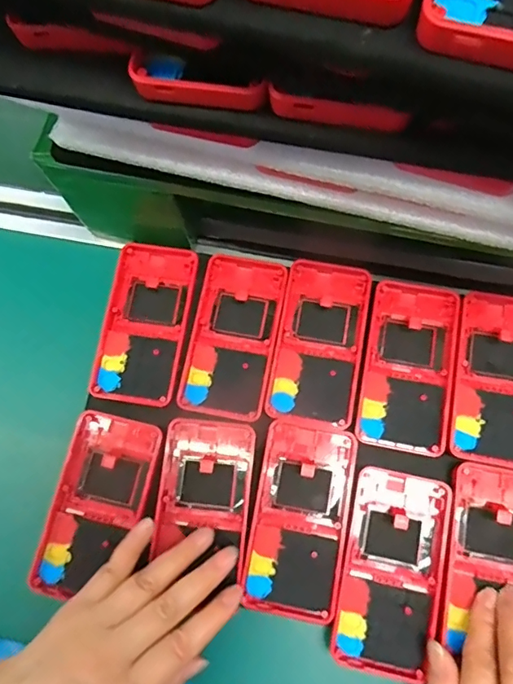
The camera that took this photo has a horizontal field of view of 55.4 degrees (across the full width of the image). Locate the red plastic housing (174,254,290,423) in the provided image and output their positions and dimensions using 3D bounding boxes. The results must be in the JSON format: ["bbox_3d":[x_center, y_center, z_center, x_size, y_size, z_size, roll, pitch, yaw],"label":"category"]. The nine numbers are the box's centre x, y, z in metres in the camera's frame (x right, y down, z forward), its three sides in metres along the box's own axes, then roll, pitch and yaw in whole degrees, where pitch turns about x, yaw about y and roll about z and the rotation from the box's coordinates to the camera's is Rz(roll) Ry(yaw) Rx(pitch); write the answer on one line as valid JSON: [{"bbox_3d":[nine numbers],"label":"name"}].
[{"bbox_3d":[-0.018,-0.007,0.367,0.064,0.011,0.123,12,73,3],"label":"red plastic housing"}]

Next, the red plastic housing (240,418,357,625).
[{"bbox_3d":[0.029,0.117,0.329,0.061,0.014,0.123,11,73,2],"label":"red plastic housing"}]

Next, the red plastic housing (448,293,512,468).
[{"bbox_3d":[0.174,0.026,0.351,0.063,0.016,0.121,12,73,3],"label":"red plastic housing"}]

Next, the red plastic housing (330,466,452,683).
[{"bbox_3d":[0.088,0.146,0.316,0.061,0.012,0.122,13,73,3],"label":"red plastic housing"}]

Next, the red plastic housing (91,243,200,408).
[{"bbox_3d":[-0.084,-0.015,0.374,0.060,0.017,0.124,9,73,2],"label":"red plastic housing"}]

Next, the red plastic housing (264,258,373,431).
[{"bbox_3d":[0.047,-0.003,0.363,0.061,0.012,0.128,12,73,3],"label":"red plastic housing"}]

